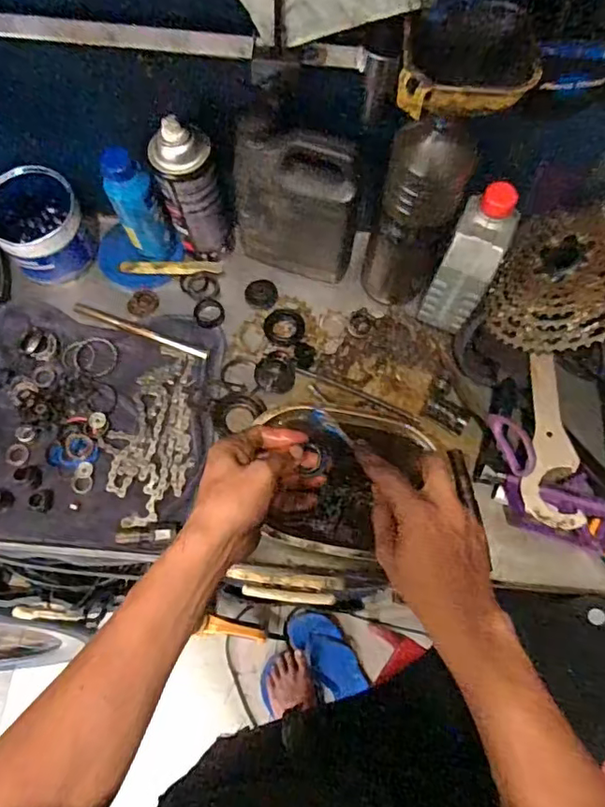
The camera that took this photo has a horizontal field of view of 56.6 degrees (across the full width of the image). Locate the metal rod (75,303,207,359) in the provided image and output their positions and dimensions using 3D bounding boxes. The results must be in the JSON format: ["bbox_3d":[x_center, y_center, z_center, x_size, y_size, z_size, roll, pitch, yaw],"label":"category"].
[{"bbox_3d":[-0.196,-0.087,0.680,0.176,0.004,0.011,22,70,8],"label":"metal rod"}]

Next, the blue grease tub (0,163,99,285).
[{"bbox_3d":[-0.306,-0.208,0.664,0.100,0.091,0.099,-39,74,-14],"label":"blue grease tub"}]

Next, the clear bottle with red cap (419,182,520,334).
[{"bbox_3d":[0.176,-0.148,0.592,0.054,0.156,0.066,27,71,10],"label":"clear bottle with red cap"}]

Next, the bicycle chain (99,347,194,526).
[{"bbox_3d":[-0.167,0.029,0.608,0.090,0.013,0.195,-4,69,-2],"label":"bicycle chain"}]

